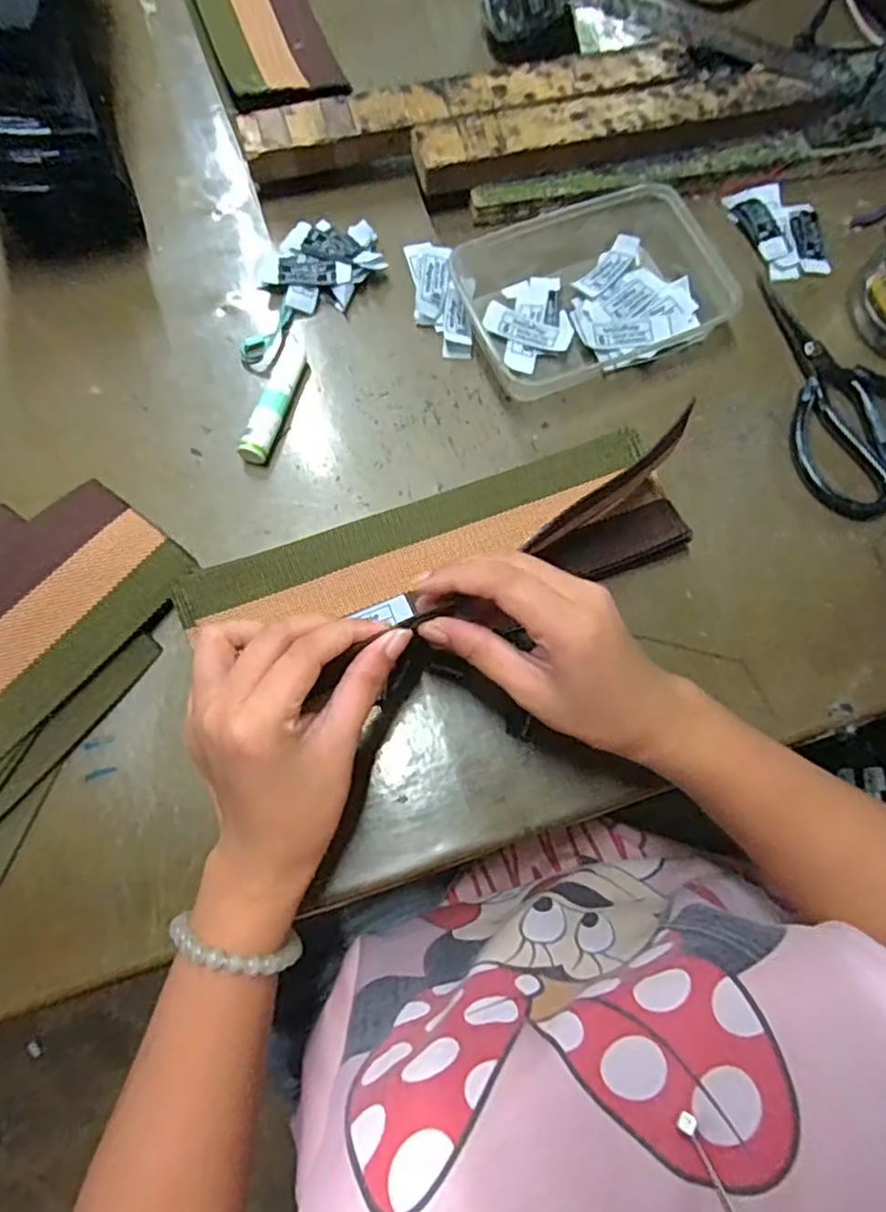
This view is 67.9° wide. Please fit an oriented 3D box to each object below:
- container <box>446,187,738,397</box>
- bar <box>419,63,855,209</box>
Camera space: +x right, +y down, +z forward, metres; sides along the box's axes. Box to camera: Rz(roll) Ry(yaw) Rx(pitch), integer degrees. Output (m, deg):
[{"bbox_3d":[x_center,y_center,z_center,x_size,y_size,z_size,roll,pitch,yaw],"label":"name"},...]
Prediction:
[{"bbox_3d":[0.100,-0.215,0.444,0.175,0.036,0.118,-16,74,-7],"label":"container"},{"bbox_3d":[0.131,-0.341,0.475,0.308,0.040,0.046,-14,74,-6],"label":"bar"}]

